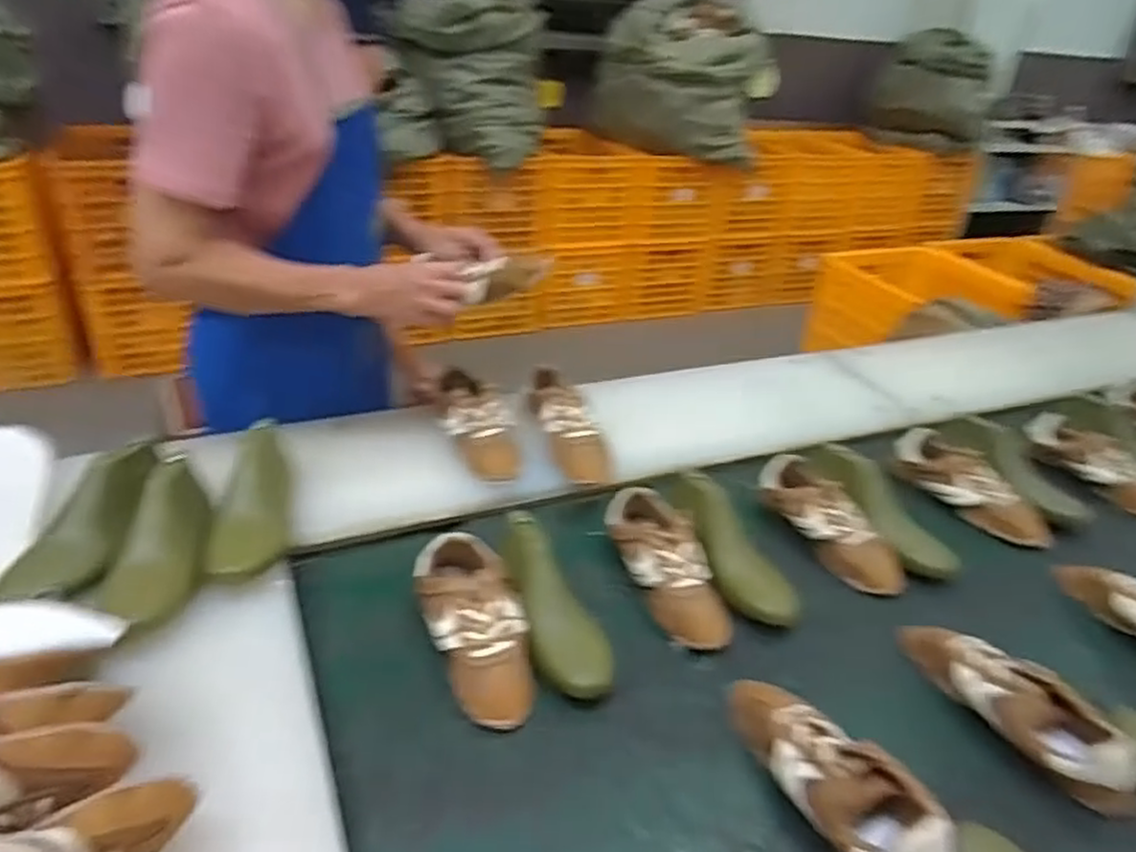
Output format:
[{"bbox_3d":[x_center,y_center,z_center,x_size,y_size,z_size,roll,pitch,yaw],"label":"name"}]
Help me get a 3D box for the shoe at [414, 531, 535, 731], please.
[{"bbox_3d":[-0.094,0.209,0.792,0.100,0.062,0.224,-8,34,-21],"label":"shoe"}]

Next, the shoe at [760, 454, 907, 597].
[{"bbox_3d":[0.346,0.131,0.988,0.077,0.075,0.228,-15,37,-30],"label":"shoe"}]

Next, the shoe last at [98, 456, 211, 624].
[{"bbox_3d":[-0.428,0.116,0.787,0.074,0.082,0.201,-2,33,-13],"label":"shoe last"}]

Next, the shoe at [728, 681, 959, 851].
[{"bbox_3d":[0.232,0.311,0.667,0.083,0.070,0.238,-14,37,-28],"label":"shoe"}]

